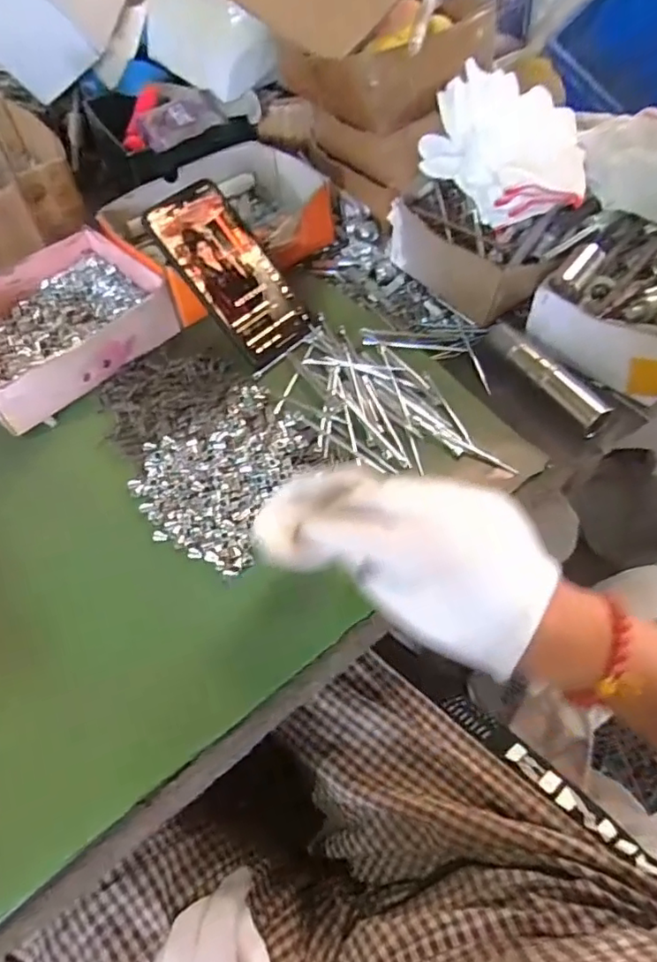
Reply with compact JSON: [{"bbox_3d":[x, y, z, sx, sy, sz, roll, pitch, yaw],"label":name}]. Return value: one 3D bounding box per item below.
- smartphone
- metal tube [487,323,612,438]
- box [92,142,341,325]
[{"bbox_3d":[-0.084,-0.183,0.502,0.074,0.008,0.160,-40,98,-20],"label":"smartphone"},{"bbox_3d":[0.178,-0.087,0.475,0.024,0.022,0.124,-28,60,-14],"label":"metal tube"},{"bbox_3d":[-0.101,-0.254,0.573,0.207,0.066,0.160,-39,63,-20],"label":"box"}]

